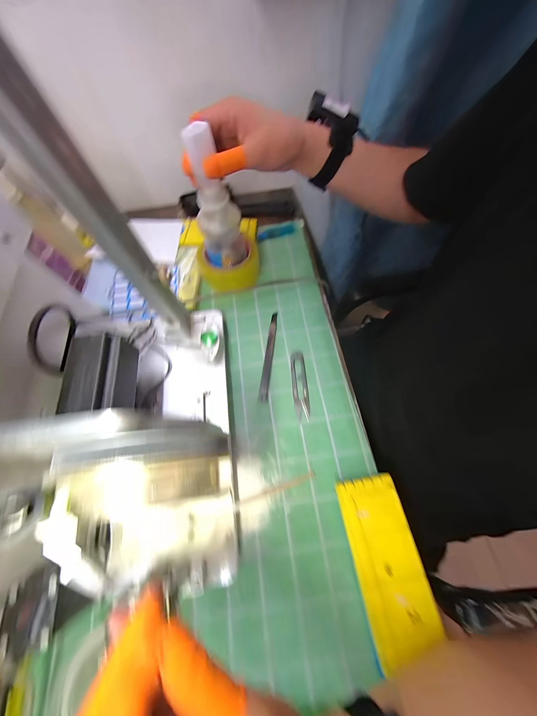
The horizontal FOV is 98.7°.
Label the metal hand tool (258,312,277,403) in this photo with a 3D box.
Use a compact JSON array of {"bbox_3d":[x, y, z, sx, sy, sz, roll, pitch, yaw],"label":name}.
[{"bbox_3d":[0.001,-0.007,0.364,0.011,0.009,0.151,8,68,4],"label":"metal hand tool"}]

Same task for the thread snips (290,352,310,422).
[{"bbox_3d":[0.047,0.039,0.345,0.023,0.006,0.103,-4,68,-1],"label":"thread snips"}]

